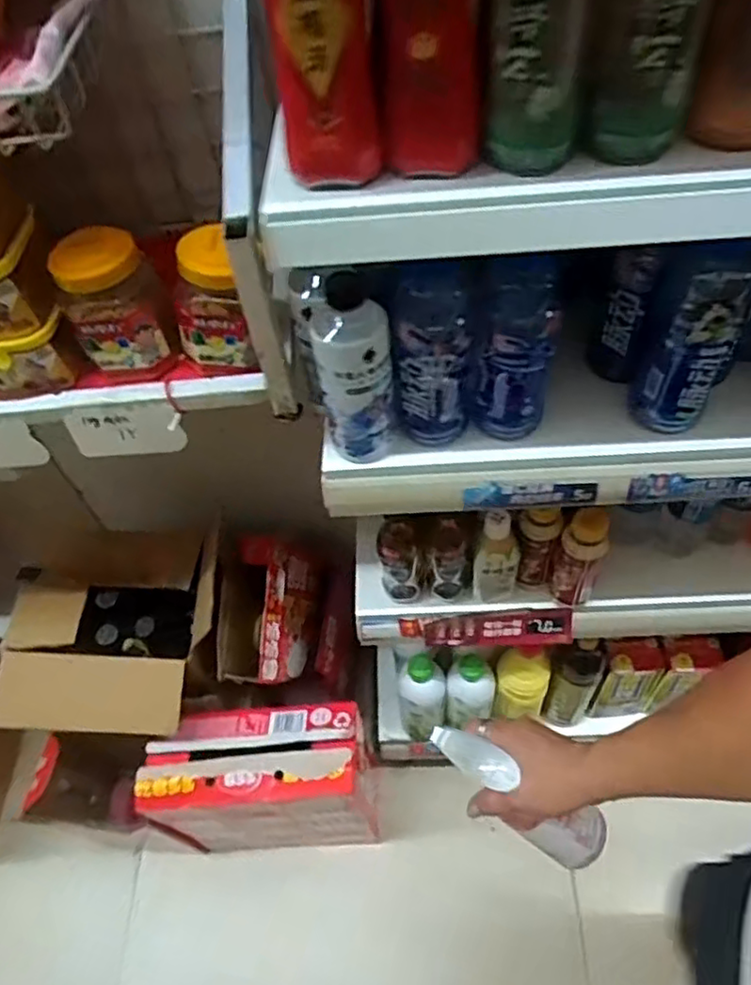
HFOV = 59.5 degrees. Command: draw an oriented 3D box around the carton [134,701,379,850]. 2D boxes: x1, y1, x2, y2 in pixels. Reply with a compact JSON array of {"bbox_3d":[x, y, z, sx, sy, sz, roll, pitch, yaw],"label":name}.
[{"bbox_3d":[-0.167,0.476,1.080,0.315,0.381,0.134,-5,53,2],"label":"carton"}]

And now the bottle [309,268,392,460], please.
[{"bbox_3d":[-0.015,-0.103,0.584,0.055,0.167,0.054,-3,54,4],"label":"bottle"}]

